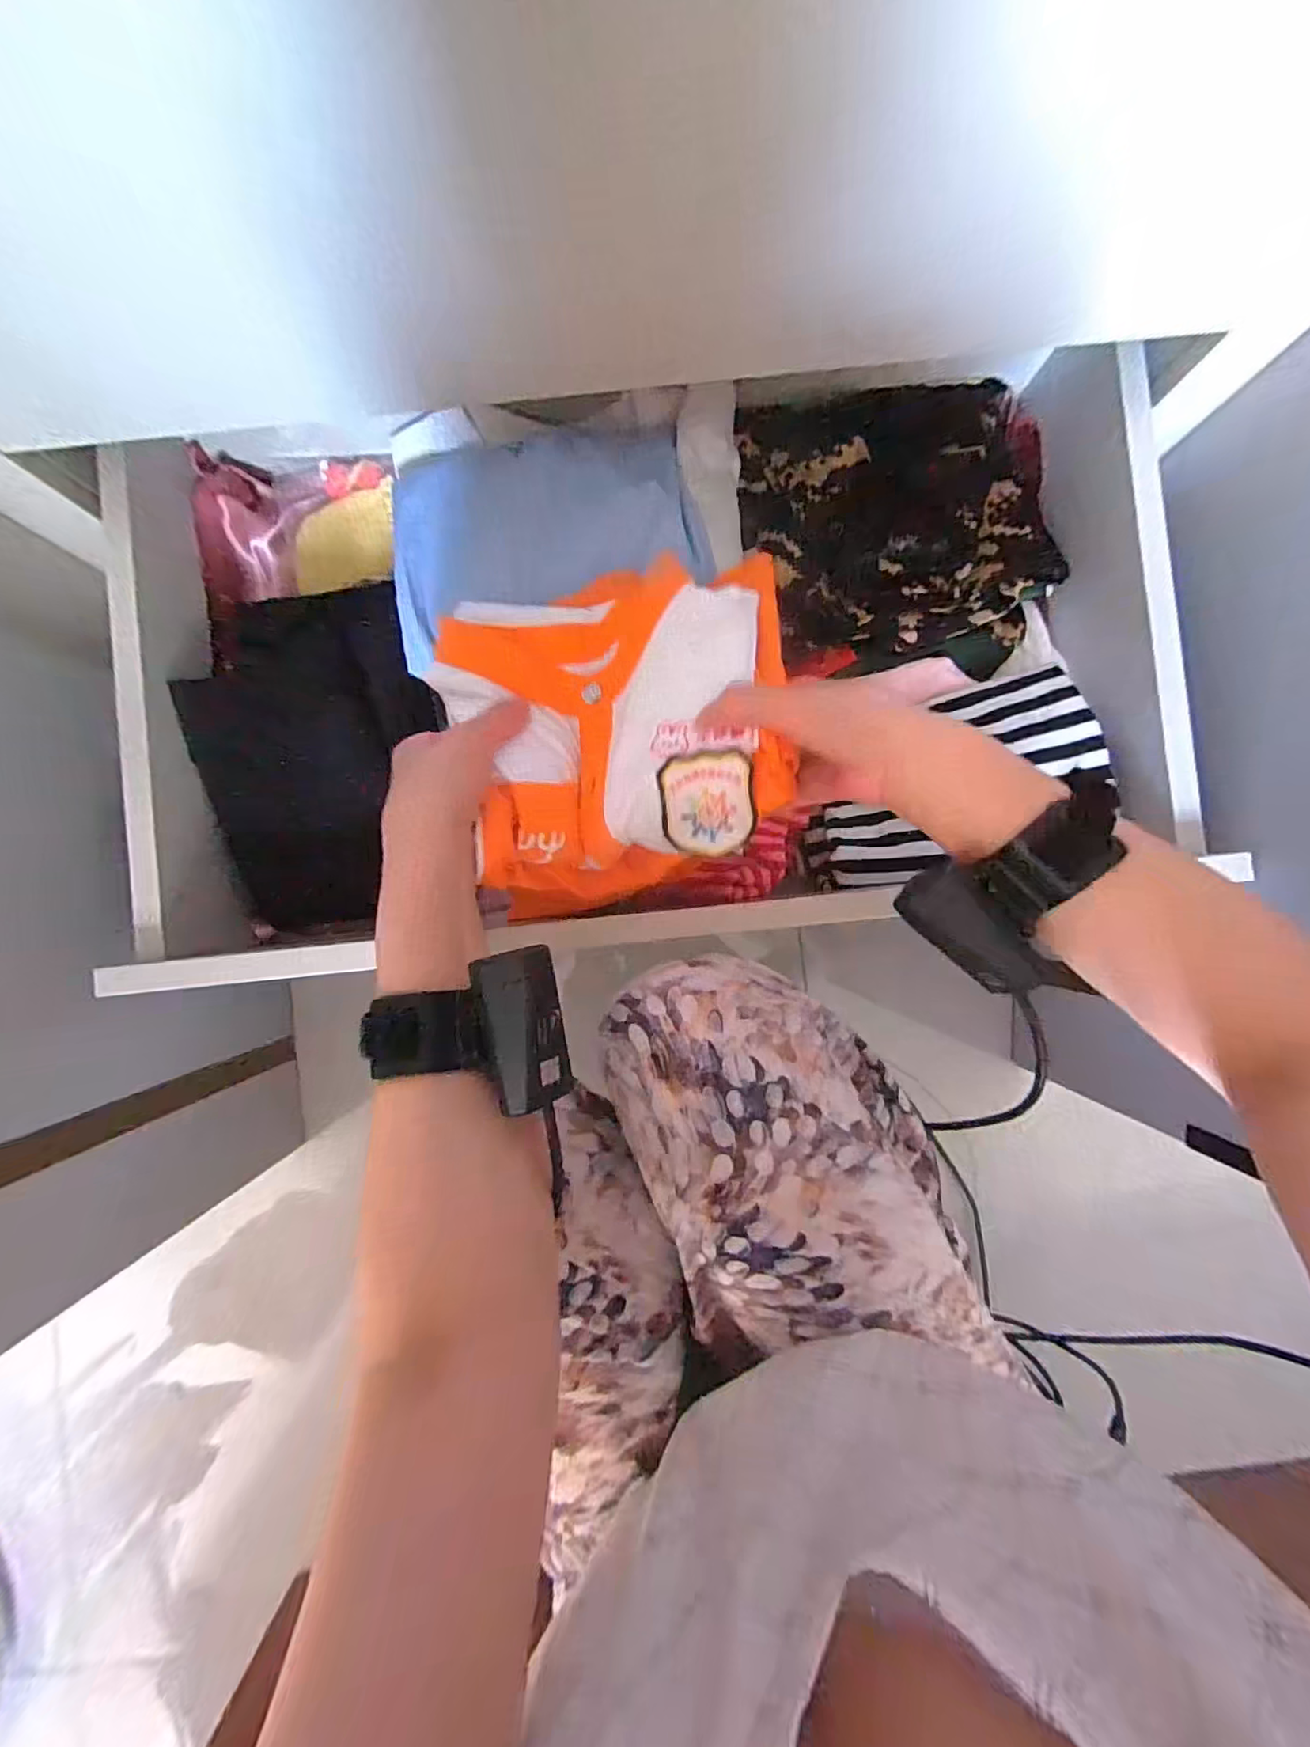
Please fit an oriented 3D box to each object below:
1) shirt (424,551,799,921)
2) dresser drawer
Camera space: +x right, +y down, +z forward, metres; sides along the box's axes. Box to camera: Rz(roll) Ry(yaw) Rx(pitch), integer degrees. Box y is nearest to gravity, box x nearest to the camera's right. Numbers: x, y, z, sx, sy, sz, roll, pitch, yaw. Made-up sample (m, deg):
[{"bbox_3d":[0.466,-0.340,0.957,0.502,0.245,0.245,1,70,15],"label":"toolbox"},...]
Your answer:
[{"bbox_3d":[-0.019,-0.084,0.345,0.210,0.070,0.177,-17,88,-2],"label":"shirt"},{"bbox_3d":[-0.008,-0.157,0.465,0.691,0.172,0.410,-5,88,-1],"label":"dresser drawer"}]

